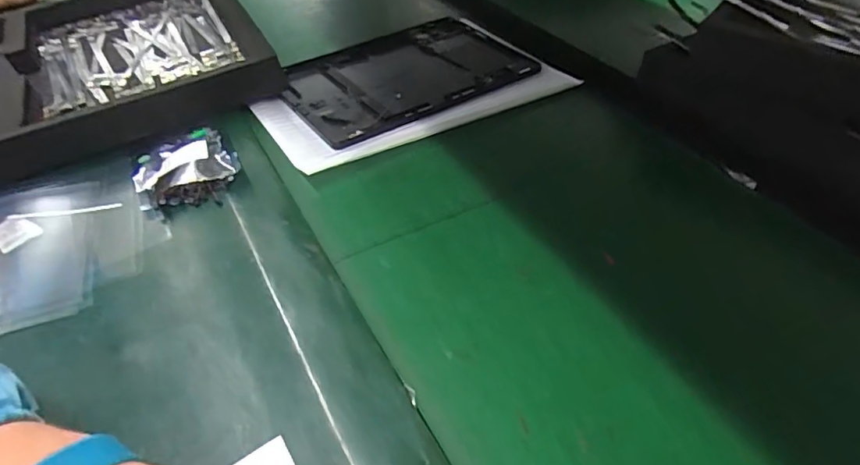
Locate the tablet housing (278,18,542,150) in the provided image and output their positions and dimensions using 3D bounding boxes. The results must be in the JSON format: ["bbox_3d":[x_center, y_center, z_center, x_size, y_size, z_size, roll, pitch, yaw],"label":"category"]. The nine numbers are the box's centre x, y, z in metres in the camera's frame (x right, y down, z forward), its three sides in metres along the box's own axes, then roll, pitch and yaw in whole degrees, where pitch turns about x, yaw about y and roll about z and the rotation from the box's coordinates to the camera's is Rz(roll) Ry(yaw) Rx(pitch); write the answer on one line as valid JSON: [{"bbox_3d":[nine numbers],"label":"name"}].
[{"bbox_3d":[-0.028,-0.162,0.541,0.233,0.010,0.161,-28,50,-24],"label":"tablet housing"}]

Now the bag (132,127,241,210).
[{"bbox_3d":[-0.193,-0.050,0.421,0.073,0.019,0.089,-25,49,-22],"label":"bag"}]

